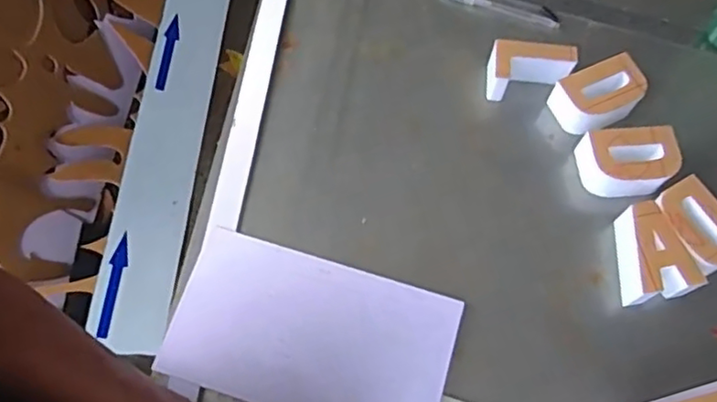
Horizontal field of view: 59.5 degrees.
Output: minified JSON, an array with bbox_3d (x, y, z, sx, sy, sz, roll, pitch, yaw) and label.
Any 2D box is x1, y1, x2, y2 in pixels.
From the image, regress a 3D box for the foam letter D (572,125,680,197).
[{"bbox_3d":[0.260,-0.036,0.610,0.085,0.046,0.062,3,67,0],"label":"foam letter D"}]

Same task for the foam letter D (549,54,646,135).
[{"bbox_3d":[0.243,-0.102,0.641,0.089,0.047,0.058,-25,70,-11],"label":"foam letter D"}]

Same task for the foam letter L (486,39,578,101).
[{"bbox_3d":[0.176,-0.133,0.647,0.086,0.045,0.042,3,67,0],"label":"foam letter L"}]

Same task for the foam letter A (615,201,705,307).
[{"bbox_3d":[0.265,0.048,0.574,0.065,0.044,0.085,-5,67,-4],"label":"foam letter A"}]

